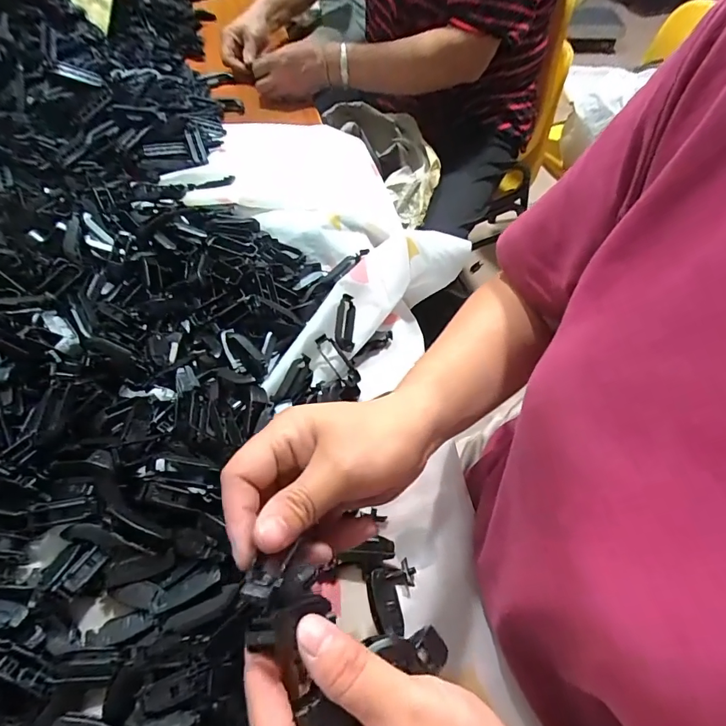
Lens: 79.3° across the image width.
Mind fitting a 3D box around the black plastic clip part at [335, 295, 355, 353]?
[{"bbox_3d":[-0.017,-0.039,0.428,0.018,0.011,0.057,3,76,-1],"label":"black plastic clip part"}]

